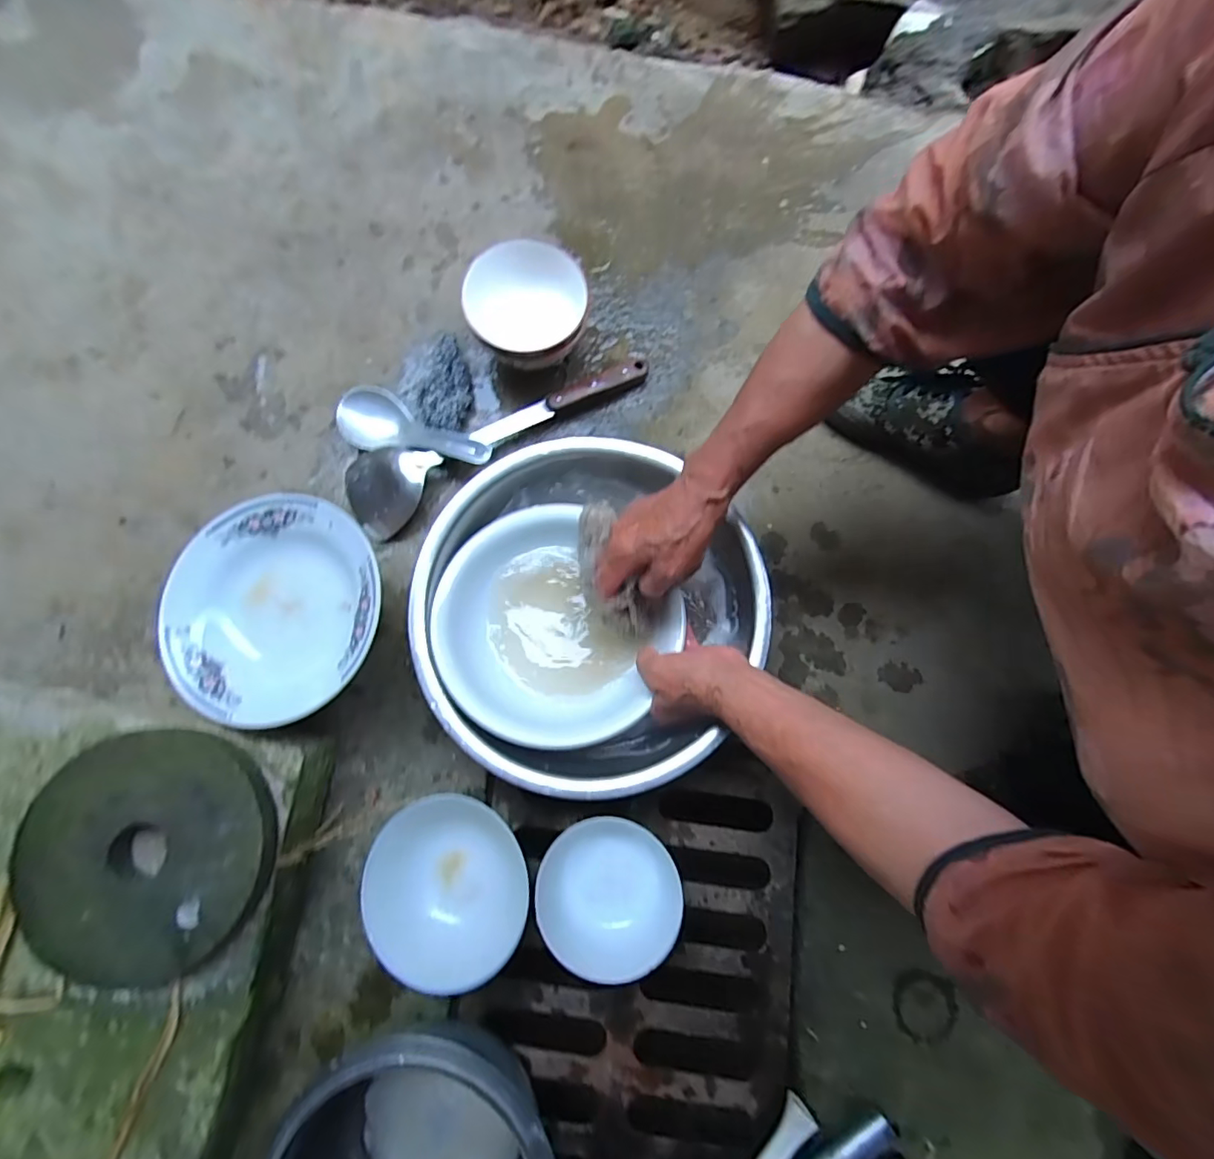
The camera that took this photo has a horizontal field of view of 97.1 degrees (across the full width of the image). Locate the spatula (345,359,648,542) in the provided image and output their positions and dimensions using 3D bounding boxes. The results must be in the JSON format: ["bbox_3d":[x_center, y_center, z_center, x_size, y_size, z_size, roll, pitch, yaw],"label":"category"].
[{"bbox_3d":[-0.129,-0.175,0.597,0.354,0.025,0.090,-34,80,-7],"label":"spatula"}]

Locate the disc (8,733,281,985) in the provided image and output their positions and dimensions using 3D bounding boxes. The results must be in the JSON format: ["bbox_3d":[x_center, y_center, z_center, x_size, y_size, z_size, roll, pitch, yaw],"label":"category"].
[{"bbox_3d":[-0.378,0.225,0.446,0.191,0.029,0.186,0,78,0],"label":"disc"}]

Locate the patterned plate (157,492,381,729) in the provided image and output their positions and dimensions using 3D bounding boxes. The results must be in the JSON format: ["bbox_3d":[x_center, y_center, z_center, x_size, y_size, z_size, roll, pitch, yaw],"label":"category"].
[{"bbox_3d":[-0.293,0.024,0.473,0.190,0.034,0.194,0,78,0],"label":"patterned plate"}]

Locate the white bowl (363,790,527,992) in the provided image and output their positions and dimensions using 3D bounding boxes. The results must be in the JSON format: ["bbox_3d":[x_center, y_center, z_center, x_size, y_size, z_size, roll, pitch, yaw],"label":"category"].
[{"bbox_3d":[-0.147,0.273,0.488,0.144,0.061,0.145,0,78,0],"label":"white bowl"}]

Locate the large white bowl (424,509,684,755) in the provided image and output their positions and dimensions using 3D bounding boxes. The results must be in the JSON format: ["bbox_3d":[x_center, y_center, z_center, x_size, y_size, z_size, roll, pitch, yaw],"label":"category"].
[{"bbox_3d":[-0.054,0.043,0.500,0.216,0.067,0.197,0,78,0],"label":"large white bowl"}]

